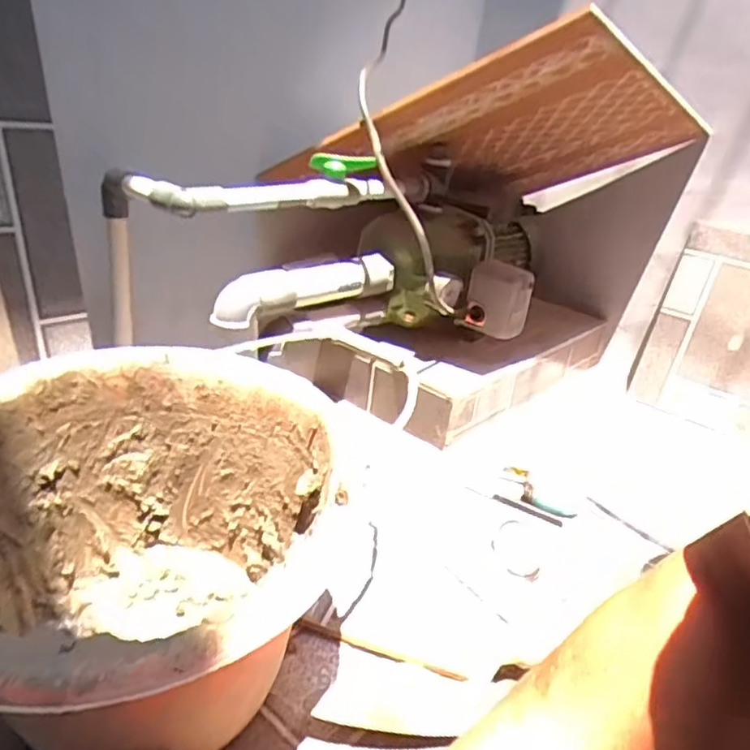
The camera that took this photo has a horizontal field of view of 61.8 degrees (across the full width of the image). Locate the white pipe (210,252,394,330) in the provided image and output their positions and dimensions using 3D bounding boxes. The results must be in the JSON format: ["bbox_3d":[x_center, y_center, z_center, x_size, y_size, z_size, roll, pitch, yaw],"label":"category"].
[{"bbox_3d":[-0.074,-0.109,0.767,0.043,0.052,0.276,25,28,36],"label":"white pipe"}]

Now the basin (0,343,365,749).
[{"bbox_3d":[-0.160,0.140,0.420,0.259,0.210,0.267,6,25,-3],"label":"basin"}]

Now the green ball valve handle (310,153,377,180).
[{"bbox_3d":[-0.038,-0.249,0.748,0.076,0.029,0.022,3,23,-12],"label":"green ball valve handle"}]

